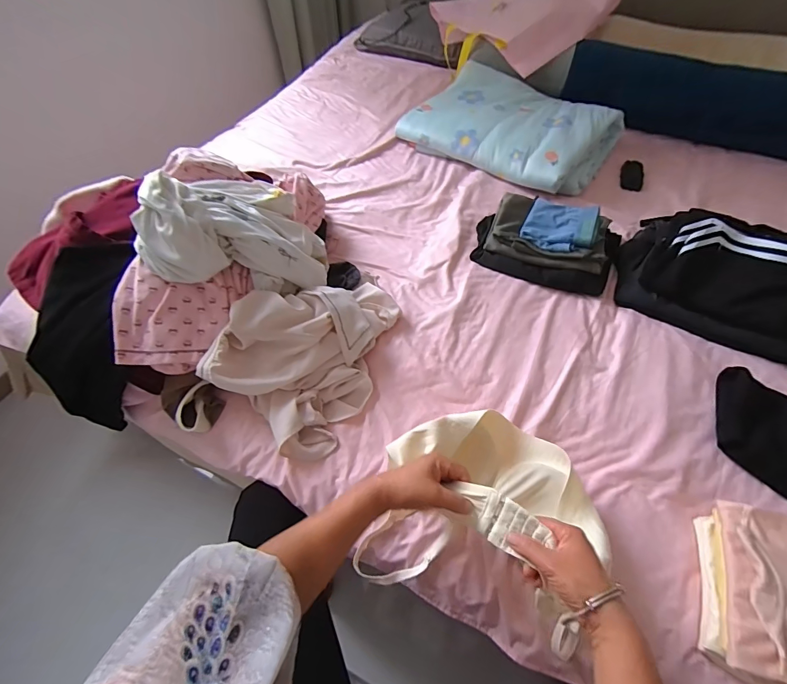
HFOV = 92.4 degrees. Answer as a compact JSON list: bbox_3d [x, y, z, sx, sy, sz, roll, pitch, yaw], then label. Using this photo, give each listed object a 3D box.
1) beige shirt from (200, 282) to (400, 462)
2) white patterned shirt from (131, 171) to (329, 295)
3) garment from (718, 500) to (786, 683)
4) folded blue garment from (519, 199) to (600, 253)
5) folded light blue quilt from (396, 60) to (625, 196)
[{"bbox_3d":[-0.126,-0.001,0.642,0.230,0.123,0.329,32,63,20],"label":"beige shirt"},{"bbox_3d":[-0.278,-0.198,0.659,0.287,0.195,0.216,-13,57,-9],"label":"white patterned shirt"},{"bbox_3d":[0.459,0.293,0.444,0.100,0.040,0.187,20,58,13],"label":"garment"},{"bbox_3d":[0.355,-0.250,0.800,0.142,0.034,0.130,22,59,15],"label":"folded blue garment"},{"bbox_3d":[0.319,-0.604,1.058,0.537,0.107,0.358,33,63,21],"label":"folded light blue quilt"}]

